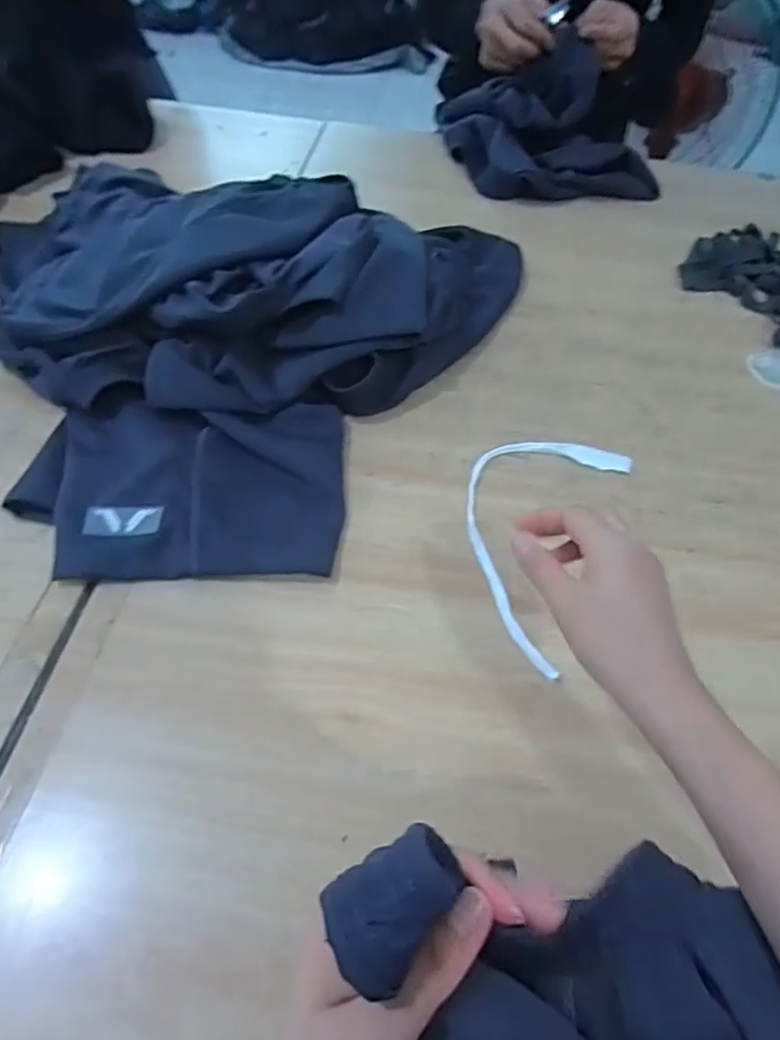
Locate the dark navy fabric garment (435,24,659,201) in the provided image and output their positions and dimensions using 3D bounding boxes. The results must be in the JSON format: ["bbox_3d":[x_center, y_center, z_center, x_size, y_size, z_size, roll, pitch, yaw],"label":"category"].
[{"bbox_3d":[0.218,-0.560,0.881,0.221,0.155,0.219,-11,54,-12],"label":"dark navy fabric garment"}]

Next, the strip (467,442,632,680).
[{"bbox_3d":[0.113,0.006,0.528,0.123,0.013,0.239,22,55,14],"label":"strip"}]

